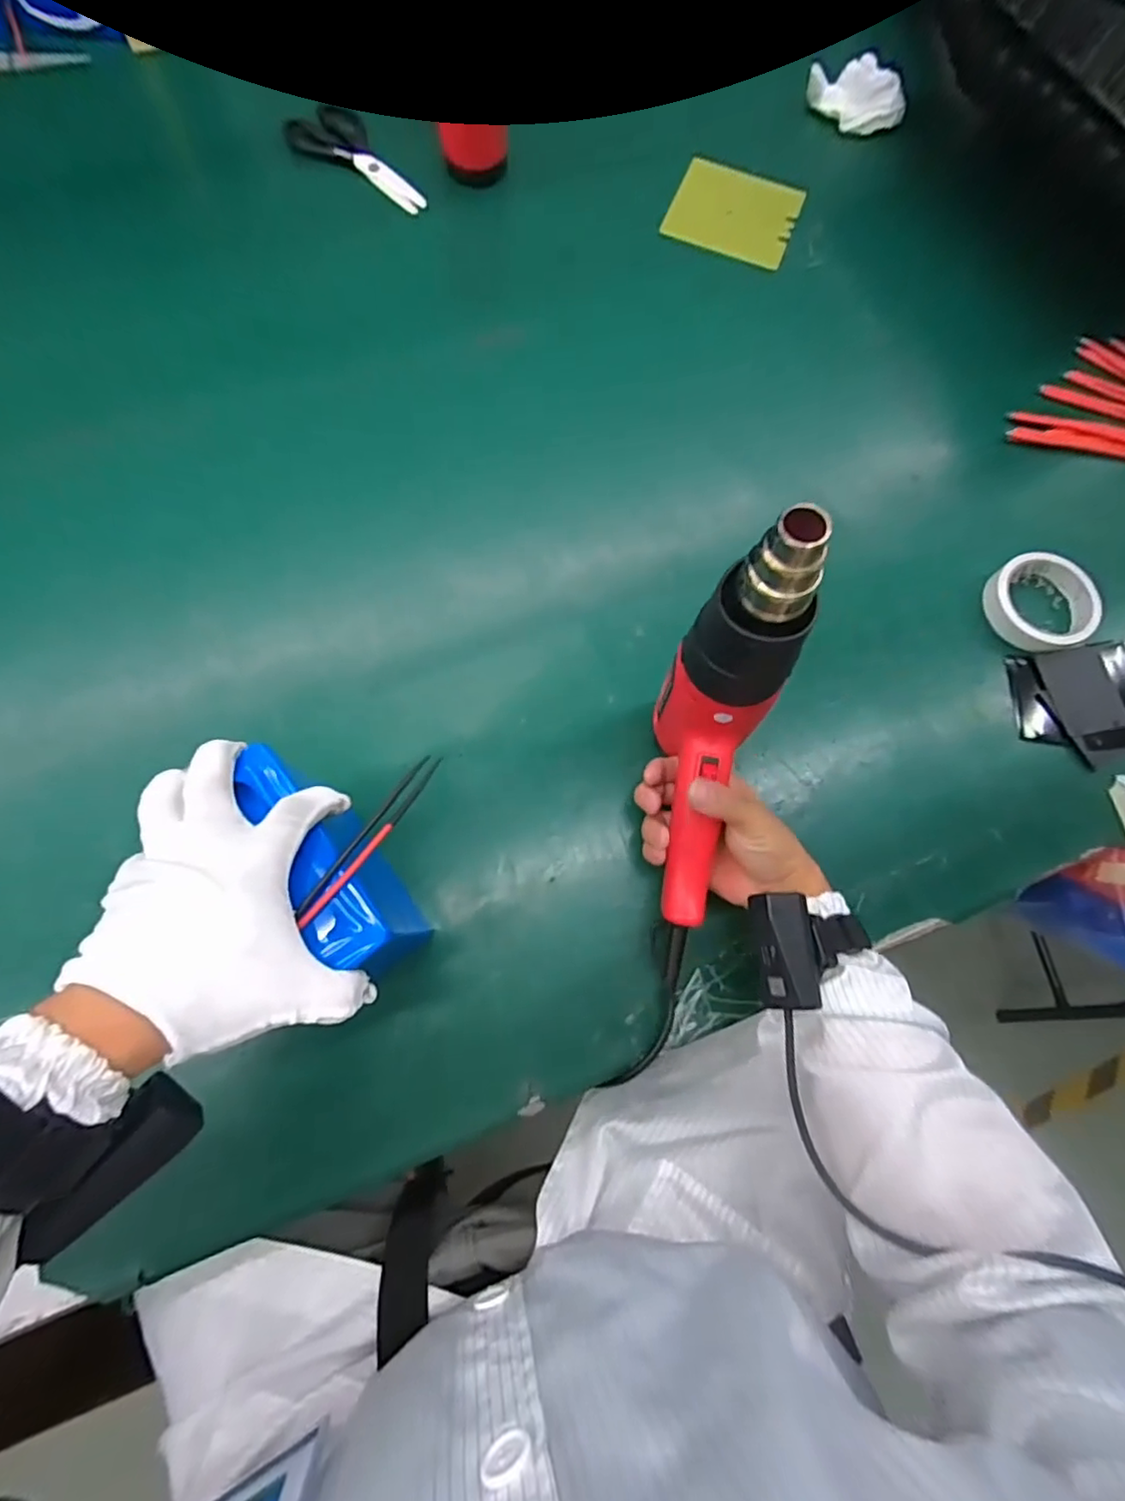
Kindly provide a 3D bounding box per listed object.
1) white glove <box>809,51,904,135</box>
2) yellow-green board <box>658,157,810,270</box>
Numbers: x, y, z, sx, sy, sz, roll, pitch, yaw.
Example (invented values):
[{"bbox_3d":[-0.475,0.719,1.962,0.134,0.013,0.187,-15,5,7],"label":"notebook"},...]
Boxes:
[{"bbox_3d":[0.347,-0.770,0.704,0.112,0.024,0.067,41,112,5],"label":"white glove"},{"bbox_3d":[0.196,-0.616,0.684,0.138,0.005,0.113,23,81,6],"label":"yellow-green board"}]

